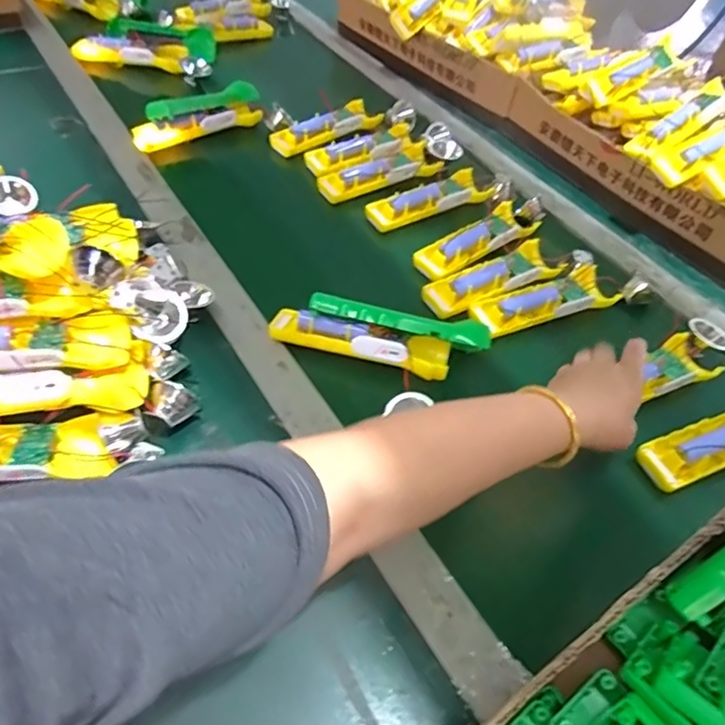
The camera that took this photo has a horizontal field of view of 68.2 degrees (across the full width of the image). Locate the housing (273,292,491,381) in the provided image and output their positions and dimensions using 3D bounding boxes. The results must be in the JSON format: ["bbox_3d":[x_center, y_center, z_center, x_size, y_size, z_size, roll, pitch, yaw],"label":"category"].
[{"bbox_3d":[0.015,-0.024,0.484,0.193,0.045,0.054,8,51,0],"label":"housing"}]

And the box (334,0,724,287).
[{"bbox_3d":[0.270,-0.404,0.762,0.207,0.129,0.785,-29,60,-26],"label":"box"}]

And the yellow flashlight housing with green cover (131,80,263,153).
[{"bbox_3d":[-0.211,-0.332,0.701,0.183,0.041,0.056,-34,62,-28],"label":"yellow flashlight housing with green cover"}]

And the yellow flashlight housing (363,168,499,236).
[{"bbox_3d":[0.086,-0.201,0.659,0.166,0.026,0.052,-24,58,-23],"label":"yellow flashlight housing"}]

